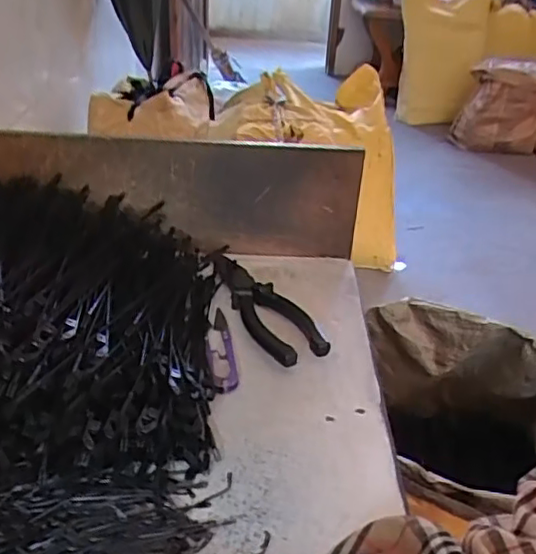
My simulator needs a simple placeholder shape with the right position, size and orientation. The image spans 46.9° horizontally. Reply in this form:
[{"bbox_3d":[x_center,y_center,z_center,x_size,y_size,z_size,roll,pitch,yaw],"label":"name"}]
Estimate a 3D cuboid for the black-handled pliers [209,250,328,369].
[{"bbox_3d":[-0.004,0.021,0.522,0.050,0.018,0.167,-11,35,-21],"label":"black-handled pliers"}]

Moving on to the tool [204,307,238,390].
[{"bbox_3d":[-0.038,0.053,0.480,0.023,0.013,0.102,-2,33,-9],"label":"tool"}]

